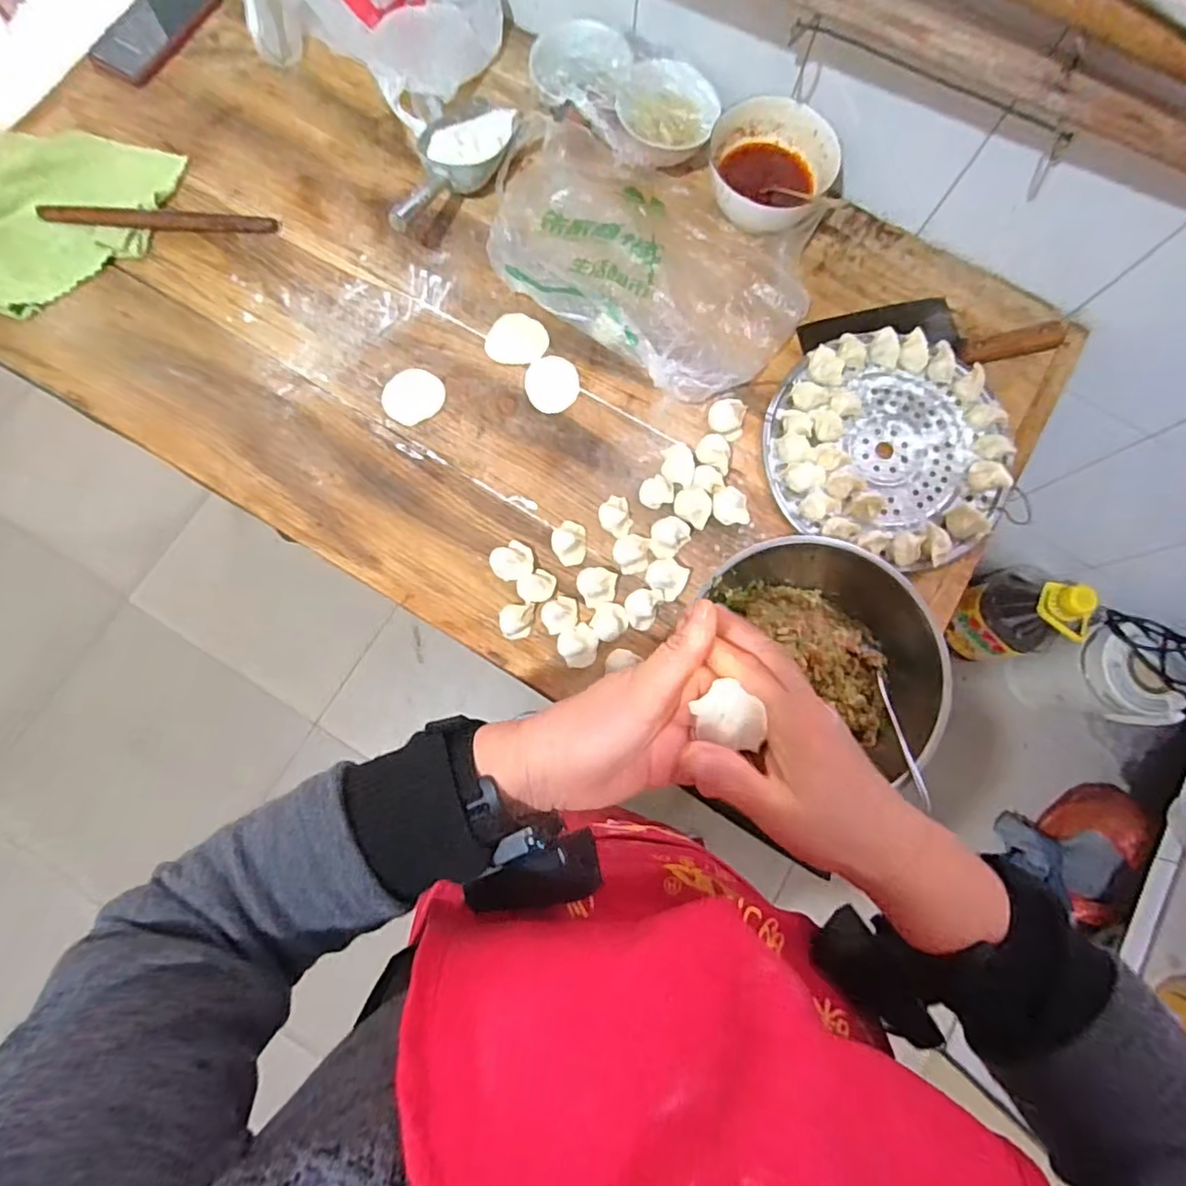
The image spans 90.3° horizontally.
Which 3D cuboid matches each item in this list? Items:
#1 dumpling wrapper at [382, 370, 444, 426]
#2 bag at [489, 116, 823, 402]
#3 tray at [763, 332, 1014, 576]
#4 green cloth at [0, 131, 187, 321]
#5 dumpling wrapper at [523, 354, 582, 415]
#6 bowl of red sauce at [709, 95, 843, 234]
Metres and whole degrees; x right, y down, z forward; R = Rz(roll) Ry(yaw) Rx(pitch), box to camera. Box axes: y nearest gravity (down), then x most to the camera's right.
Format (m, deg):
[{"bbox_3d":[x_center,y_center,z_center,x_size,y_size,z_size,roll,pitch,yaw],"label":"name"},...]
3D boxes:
[{"bbox_3d":[-0.198,-0.216,0.649,0.065,0.006,0.059,-37,84,-3],"label":"dumpling wrapper"},{"bbox_3d":[0.061,-0.392,0.660,0.372,0.053,0.266,37,80,5],"label":"bag"},{"bbox_3d":[0.319,-0.159,0.634,0.253,0.034,0.239,0,79,-2],"label":"tray"},{"bbox_3d":[-0.624,-0.427,0.674,0.229,0.027,0.235,11,79,0],"label":"green cloth"},{"bbox_3d":[-0.045,-0.233,0.656,0.059,0.004,0.067,-16,80,-5],"label":"dumpling wrapper"},{"bbox_3d":[0.199,-0.475,0.674,0.140,0.066,0.130,0,79,-2],"label":"bowl of red sauce"}]

